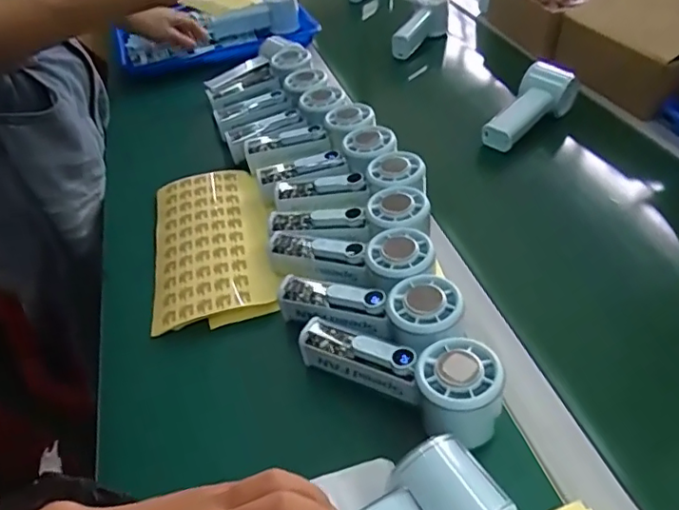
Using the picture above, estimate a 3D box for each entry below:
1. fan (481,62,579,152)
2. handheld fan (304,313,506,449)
[{"bbox_3d":[0.244,-0.193,0.696,0.051,0.066,0.157,30,52,32],"label":"fan"},{"bbox_3d":[0.038,0.088,0.399,0.154,0.051,0.064,14,45,18],"label":"handheld fan"}]

